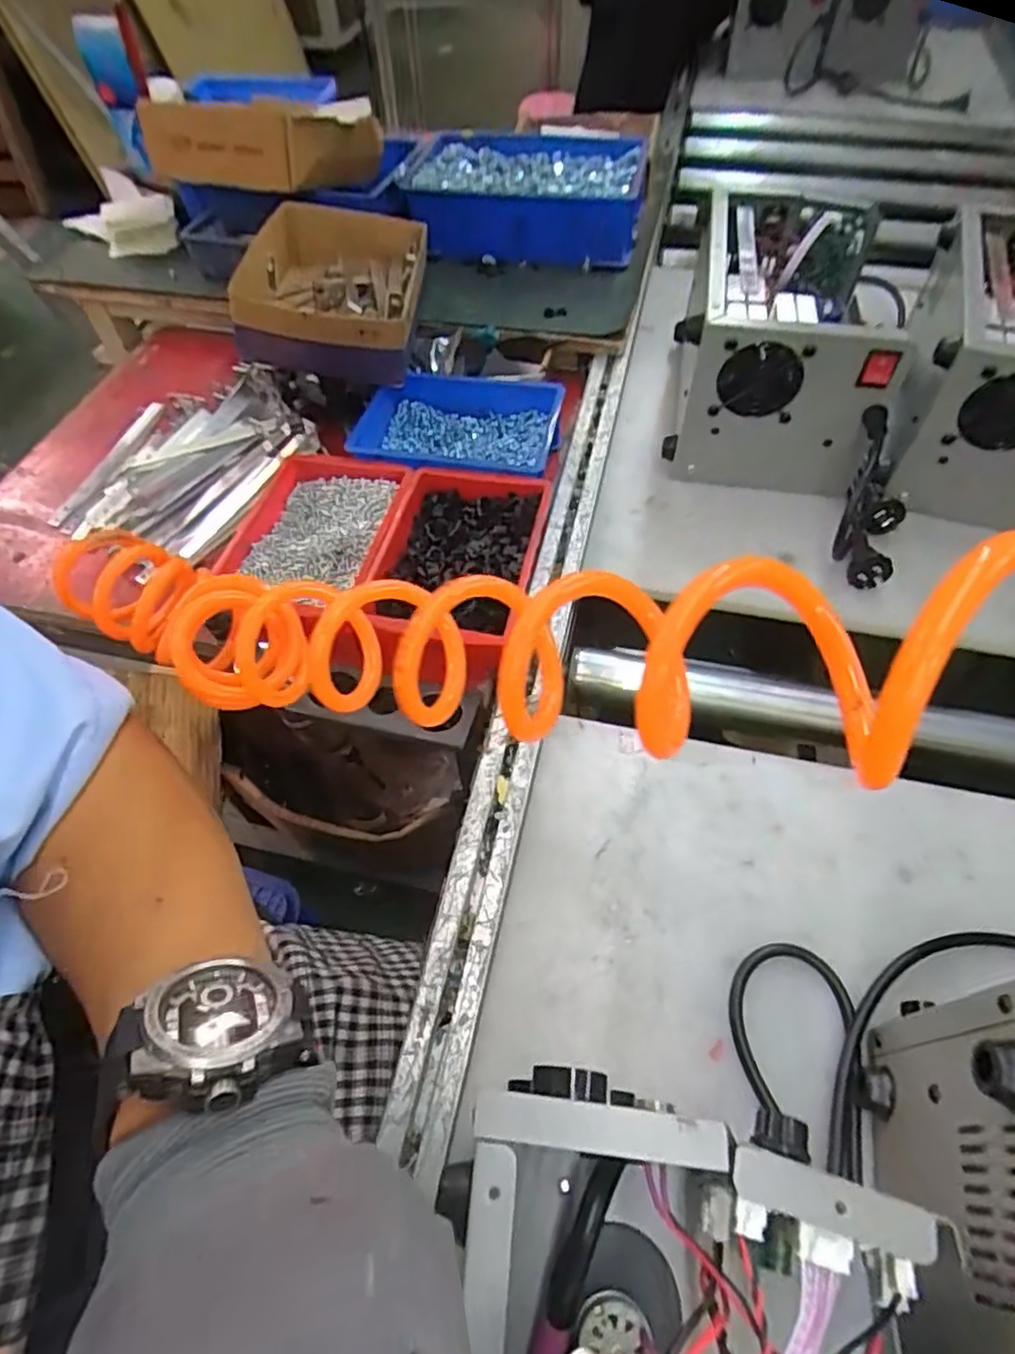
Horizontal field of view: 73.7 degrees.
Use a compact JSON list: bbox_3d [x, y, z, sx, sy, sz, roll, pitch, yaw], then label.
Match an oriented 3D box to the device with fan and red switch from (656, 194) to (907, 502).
[{"bbox_3d":[0.267,-0.346,0.677,0.165,0.150,0.290,9,56,7],"label":"device with fan and red switch"}]

